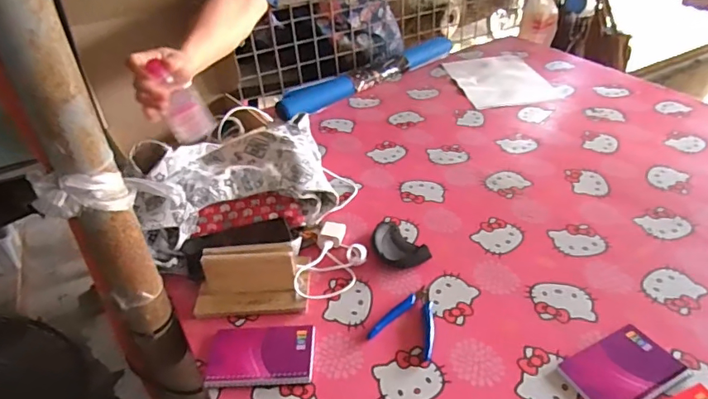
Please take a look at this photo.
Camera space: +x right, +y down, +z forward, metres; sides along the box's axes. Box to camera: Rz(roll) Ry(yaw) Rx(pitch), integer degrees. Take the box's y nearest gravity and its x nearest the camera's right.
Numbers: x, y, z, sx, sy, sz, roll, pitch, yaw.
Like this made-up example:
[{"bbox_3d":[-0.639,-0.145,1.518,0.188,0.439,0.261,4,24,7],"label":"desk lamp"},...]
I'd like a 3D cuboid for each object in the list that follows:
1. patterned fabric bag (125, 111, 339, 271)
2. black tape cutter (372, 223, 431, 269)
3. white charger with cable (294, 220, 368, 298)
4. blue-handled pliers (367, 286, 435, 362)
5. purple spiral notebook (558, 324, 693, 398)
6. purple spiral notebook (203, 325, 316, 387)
[{"bbox_3d":[-0.201,-0.014,0.829,0.327,0.121,0.216,-15,39,-14],"label":"patterned fabric bag"},{"bbox_3d":[0.063,0.075,0.759,0.063,0.028,0.104,-26,43,-26],"label":"black tape cutter"},{"bbox_3d":[-0.027,0.091,0.742,0.084,0.033,0.151,7,39,14],"label":"white charger with cable"},{"bbox_3d":[0.080,0.161,0.661,0.084,0.010,0.107,15,42,24],"label":"blue-handled pliers"},{"bbox_3d":[0.325,0.205,0.582,0.136,0.010,0.086,-19,40,-18],"label":"purple spiral notebook"},{"bbox_3d":[-0.119,0.201,0.622,0.134,0.013,0.080,-4,38,1],"label":"purple spiral notebook"}]

